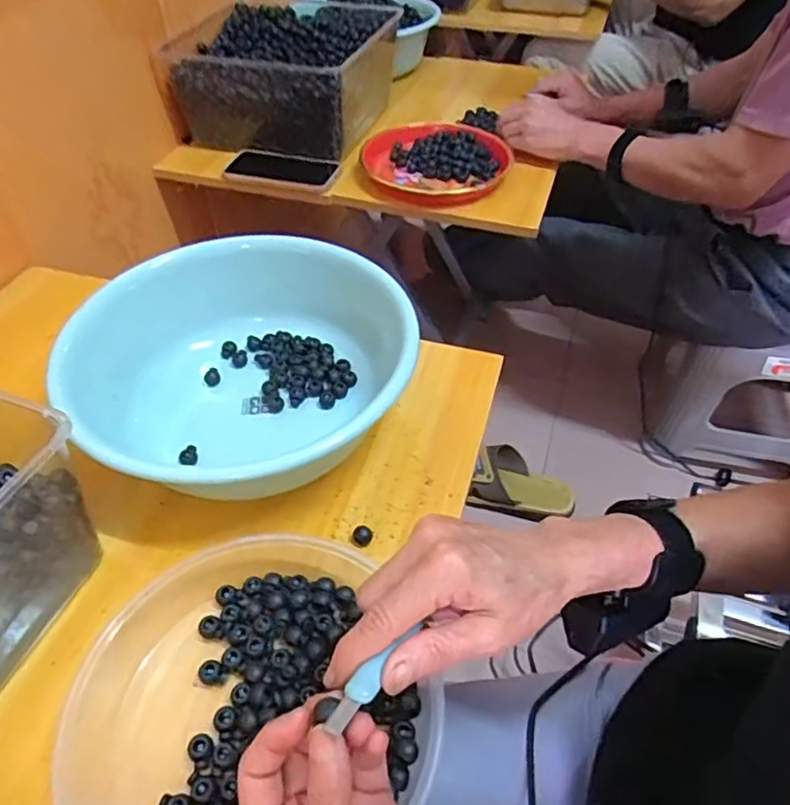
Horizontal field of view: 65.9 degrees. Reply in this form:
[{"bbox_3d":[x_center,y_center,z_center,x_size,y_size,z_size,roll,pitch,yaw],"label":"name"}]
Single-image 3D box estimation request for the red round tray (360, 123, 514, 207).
[{"bbox_3d":[0.062,-0.363,0.918,0.214,0.032,0.214,0,48,0],"label":"red round tray"}]

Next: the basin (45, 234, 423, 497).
[{"bbox_3d":[-0.118,-0.031,0.546,0.251,0.114,0.303,18,50,16],"label":"basin"}]

